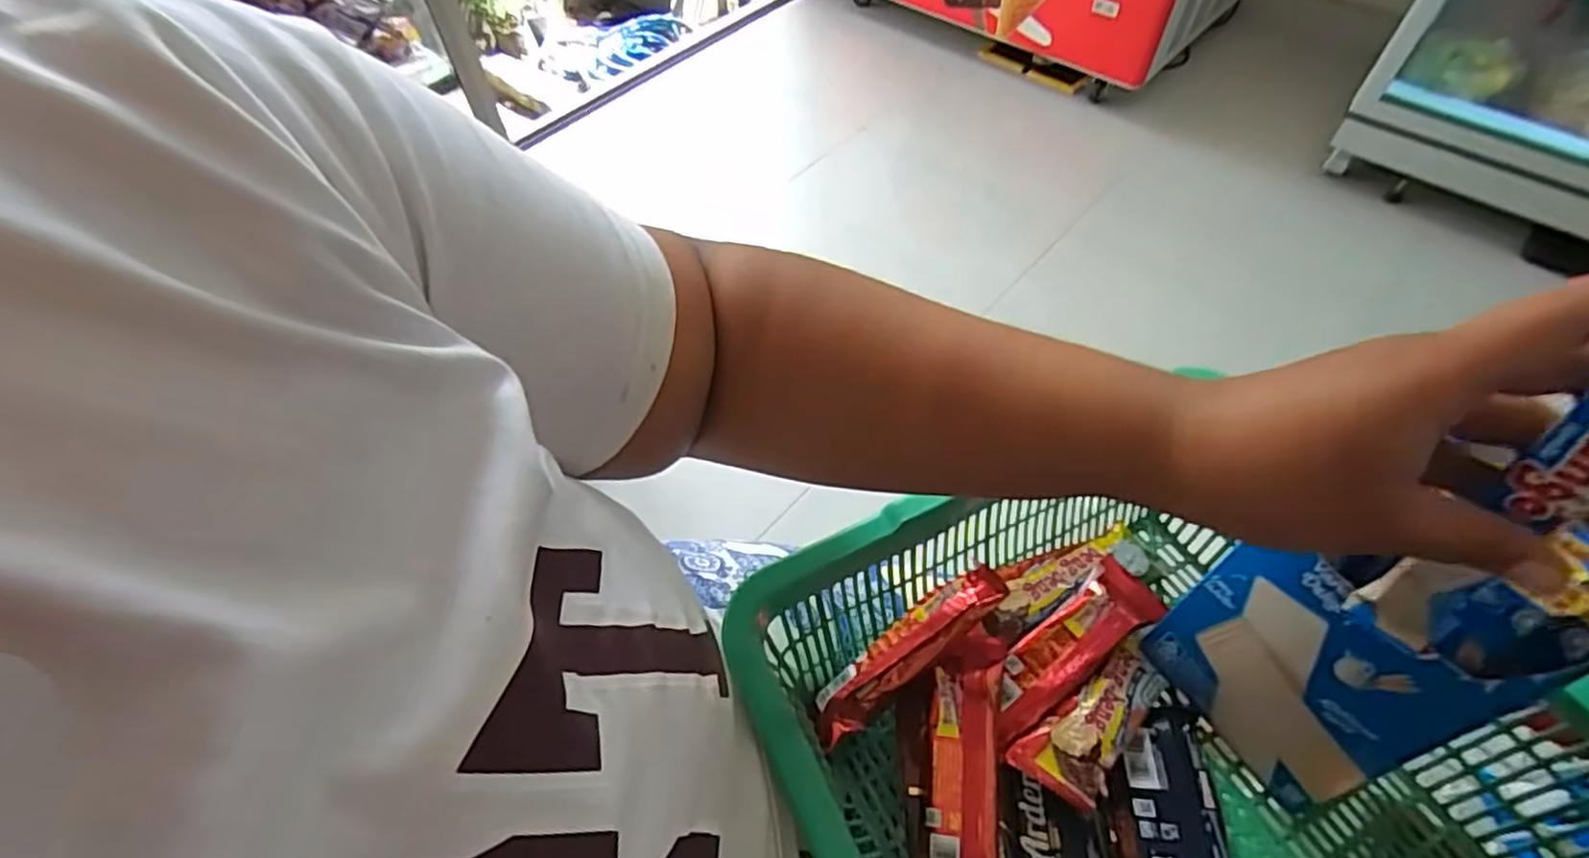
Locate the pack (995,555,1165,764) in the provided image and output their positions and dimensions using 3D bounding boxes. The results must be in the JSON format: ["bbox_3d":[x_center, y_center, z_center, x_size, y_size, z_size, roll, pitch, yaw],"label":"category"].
[{"bbox_3d":[0.162,0.129,0.428,0.134,0.016,0.039,-32,60,-19],"label":"pack"}]

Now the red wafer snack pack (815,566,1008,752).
[{"bbox_3d":[0.064,0.129,0.425,0.134,0.022,0.033,-39,62,-4],"label":"red wafer snack pack"}]

